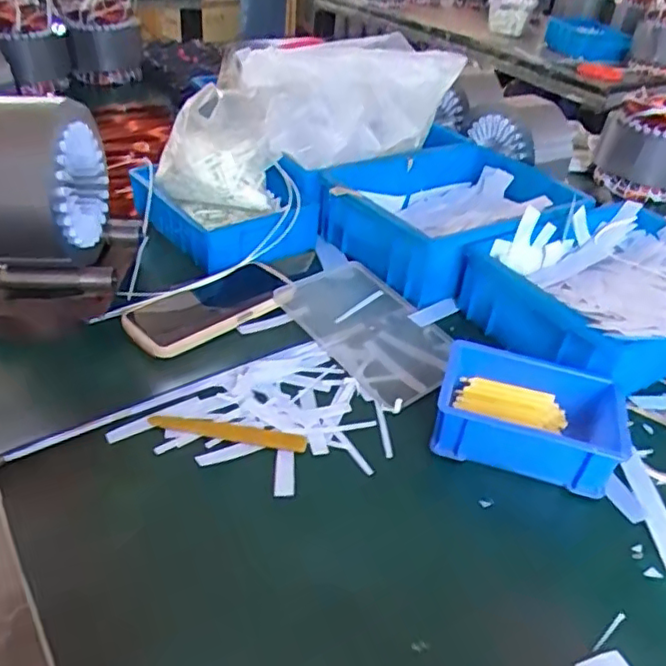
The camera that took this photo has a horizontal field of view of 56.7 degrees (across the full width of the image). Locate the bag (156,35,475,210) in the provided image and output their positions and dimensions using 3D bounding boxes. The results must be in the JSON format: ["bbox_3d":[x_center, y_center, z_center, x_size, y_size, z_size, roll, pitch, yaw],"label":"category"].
[{"bbox_3d":[-0.030,-0.265,0.750,0.368,0.173,0.136,-21,45,-9],"label":"bag"}]

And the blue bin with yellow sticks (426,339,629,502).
[{"bbox_3d":[0.161,0.067,0.515,0.142,0.049,0.100,12,40,8],"label":"blue bin with yellow sticks"}]

